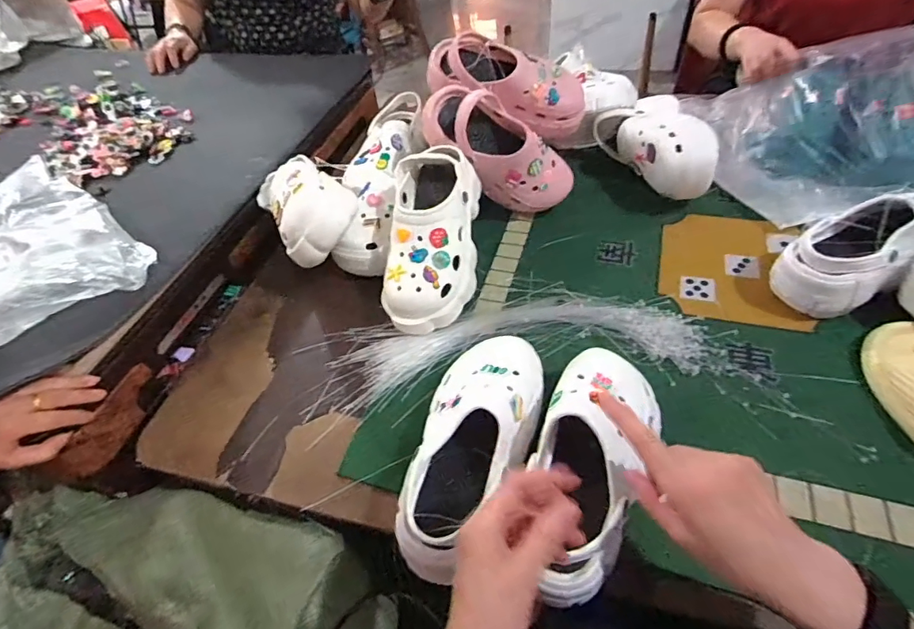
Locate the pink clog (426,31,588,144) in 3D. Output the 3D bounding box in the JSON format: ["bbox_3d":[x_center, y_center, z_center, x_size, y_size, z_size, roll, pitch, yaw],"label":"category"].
[{"bbox_3d":[0.085,-0.360,0.767,0.267,0.109,0.101,19,49,-12],"label":"pink clog"}]

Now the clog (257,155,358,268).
[{"bbox_3d":[-0.220,-0.166,0.698,0.111,0.076,0.213,-27,52,-16],"label":"clog"}]

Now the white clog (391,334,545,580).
[{"bbox_3d":[0.017,0.133,0.487,0.107,0.116,0.247,12,52,16],"label":"white clog"}]

